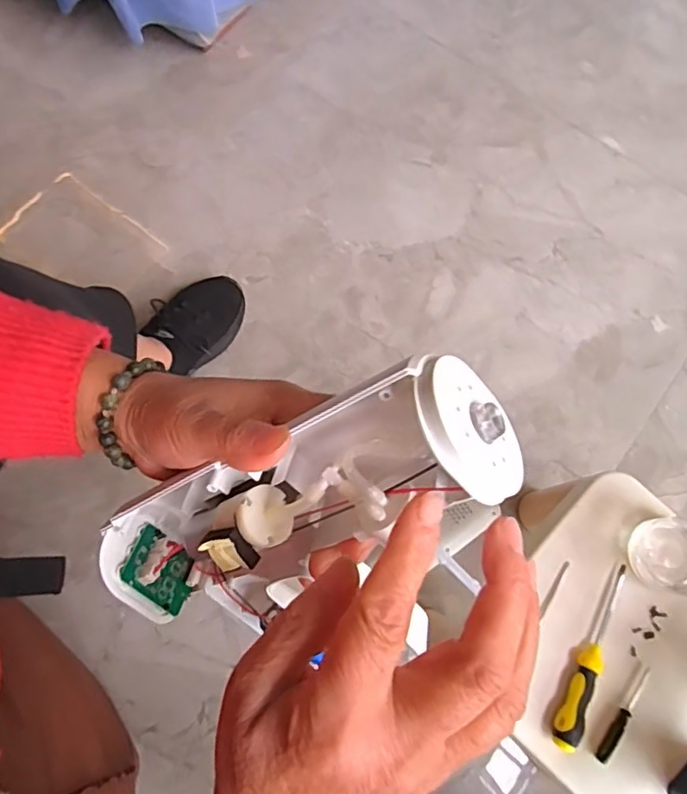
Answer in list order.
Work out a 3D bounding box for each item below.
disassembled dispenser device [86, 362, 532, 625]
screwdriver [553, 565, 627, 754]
[{"bbox_3d":[-0.026,0.053,0.257,0.061,0.215,0.067,3,65,-48],"label":"disassembled dispenser device"},{"bbox_3d":[0.216,0.221,0.495,0.021,0.019,0.159,28,74,7],"label":"screwdriver"}]

